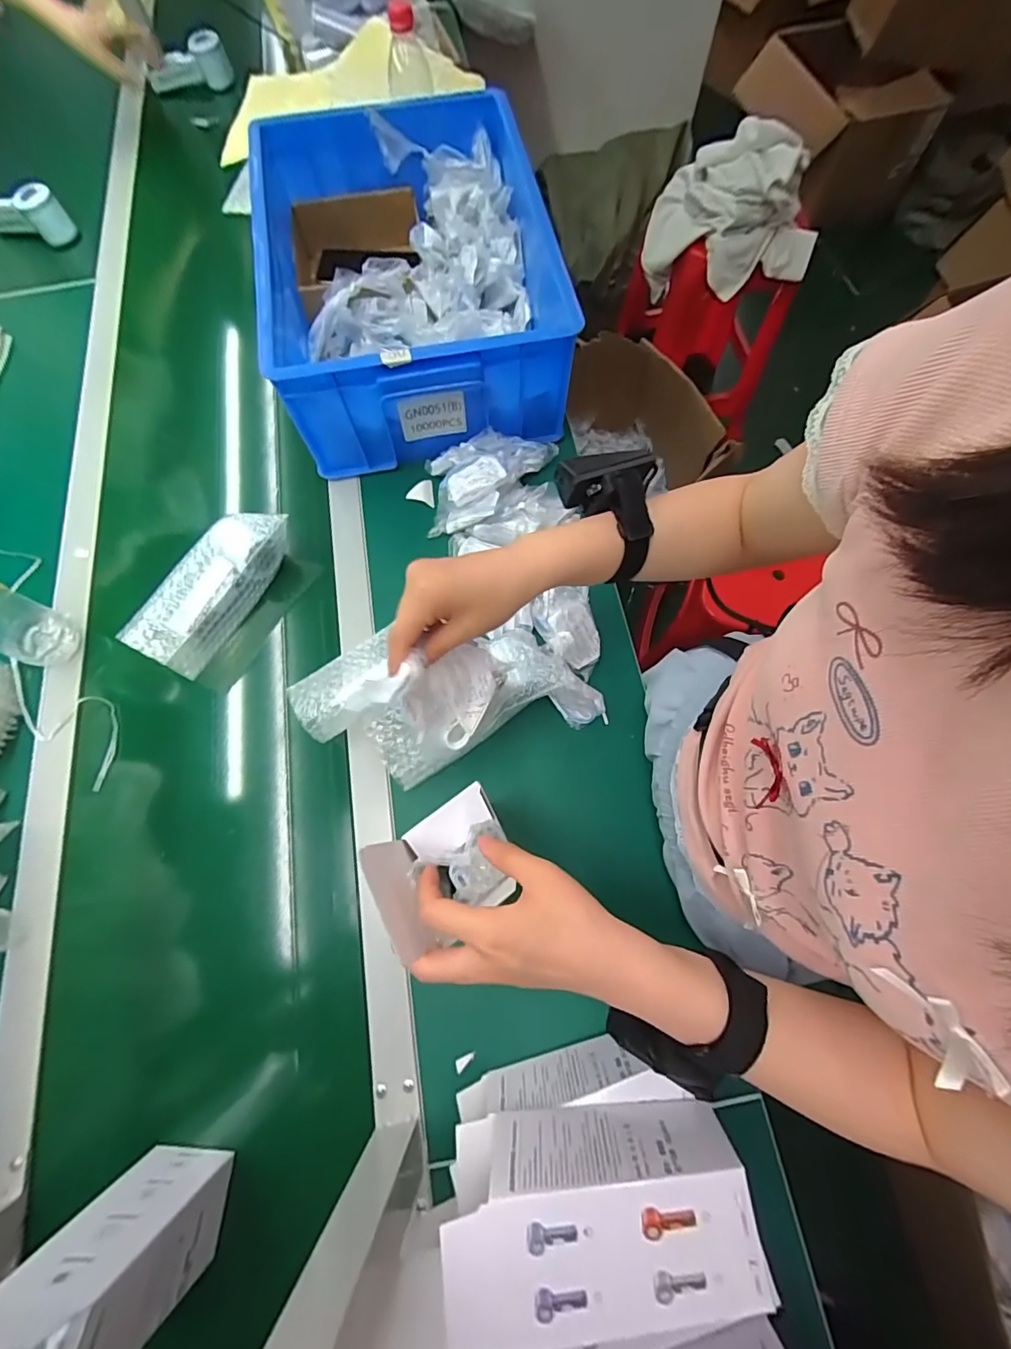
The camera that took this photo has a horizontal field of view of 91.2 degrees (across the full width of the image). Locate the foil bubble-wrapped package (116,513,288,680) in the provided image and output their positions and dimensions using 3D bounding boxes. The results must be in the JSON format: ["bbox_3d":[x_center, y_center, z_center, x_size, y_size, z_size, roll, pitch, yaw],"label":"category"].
[{"bbox_3d":[-0.338,-0.103,0.575,0.064,0.066,0.204,25,75,9],"label":"foil bubble-wrapped package"}]

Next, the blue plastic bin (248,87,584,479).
[{"bbox_3d":[-0.122,-0.521,0.663,0.358,0.152,0.442,-10,72,-2],"label":"blue plastic bin"}]

